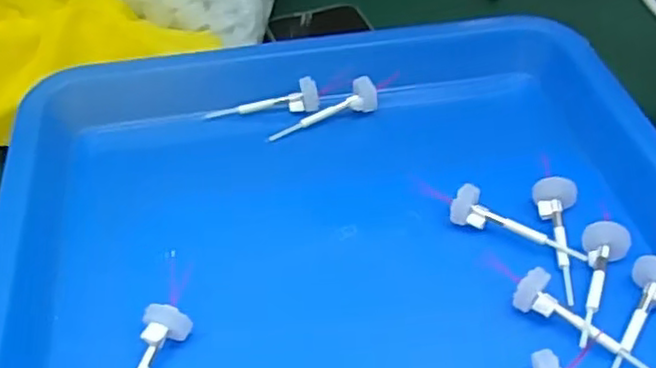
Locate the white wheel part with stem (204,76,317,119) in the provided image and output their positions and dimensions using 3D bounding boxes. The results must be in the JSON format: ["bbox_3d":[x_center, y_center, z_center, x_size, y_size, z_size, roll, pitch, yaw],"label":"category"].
[{"bbox_3d":[-0.039,-0.050,0.398,0.066,0.013,0.015,-4,47,-3],"label":"white wheel part with stem"}]

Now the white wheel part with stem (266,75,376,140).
[{"bbox_3d":[-0.004,-0.044,0.393,0.067,0.012,0.017,-19,54,-9],"label":"white wheel part with stem"}]

